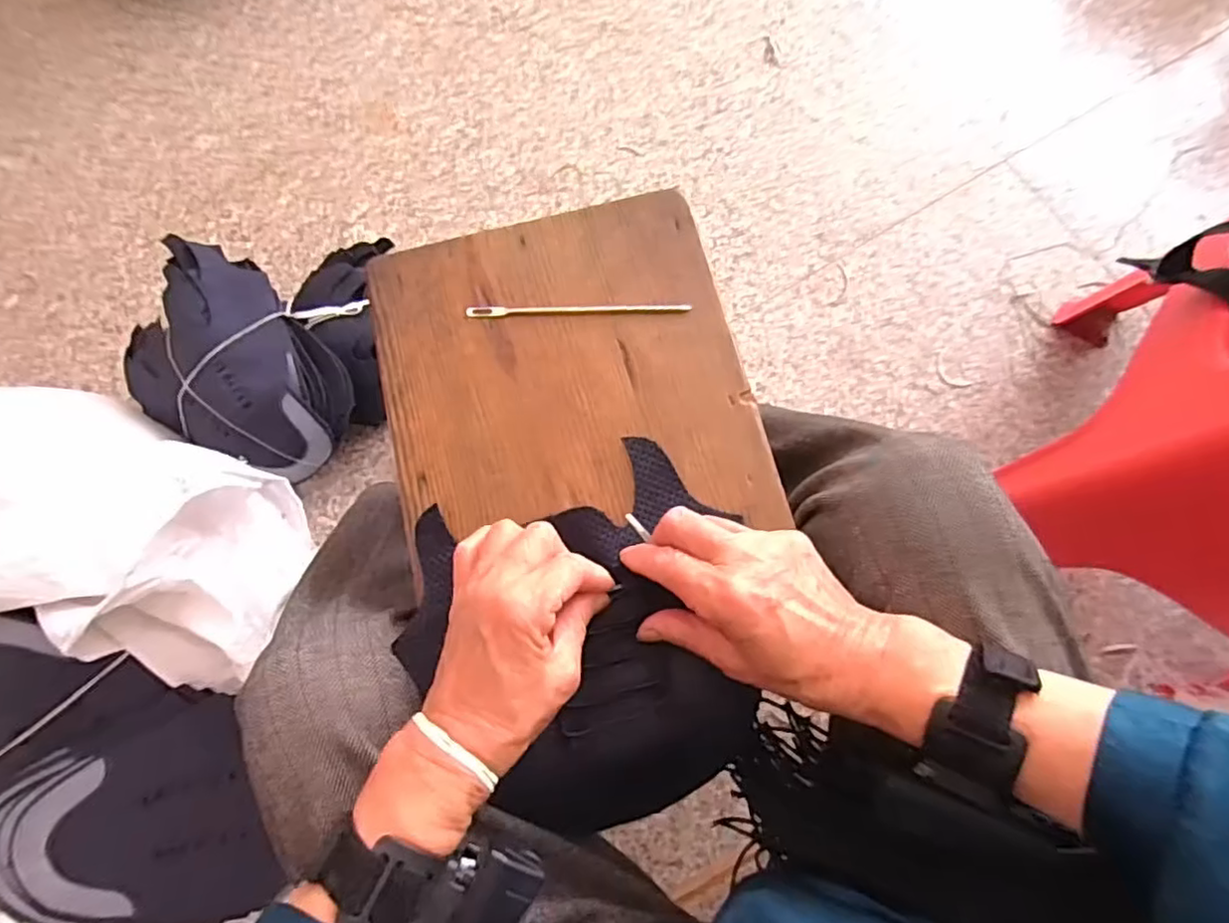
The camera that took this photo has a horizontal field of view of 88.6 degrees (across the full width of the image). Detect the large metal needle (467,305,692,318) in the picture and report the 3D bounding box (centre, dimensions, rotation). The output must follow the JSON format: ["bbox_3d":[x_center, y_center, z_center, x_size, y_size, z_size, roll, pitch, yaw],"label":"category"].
[{"bbox_3d":[-0.024,-0.101,0.417,0.146,0.004,0.007,-1,75,1],"label":"large metal needle"}]

